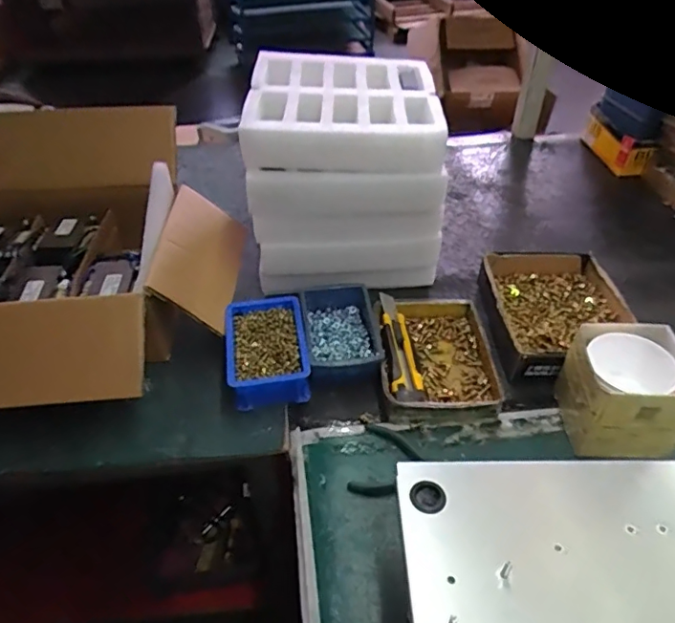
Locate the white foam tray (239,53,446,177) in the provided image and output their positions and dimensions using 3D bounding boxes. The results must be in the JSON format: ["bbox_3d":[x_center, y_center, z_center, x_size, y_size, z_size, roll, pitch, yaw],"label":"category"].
[{"bbox_3d":[0.008,-0.287,0.761,0.254,0.063,0.260,0,40,0],"label":"white foam tray"}]

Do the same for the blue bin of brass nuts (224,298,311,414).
[{"bbox_3d":[-0.093,0.051,0.706,0.101,0.055,0.151,-6,43,-6],"label":"blue bin of brass nuts"}]

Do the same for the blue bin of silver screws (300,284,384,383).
[{"bbox_3d":[0.003,0.031,0.732,0.098,0.045,0.162,-7,43,-7],"label":"blue bin of silver screws"}]

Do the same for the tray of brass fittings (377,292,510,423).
[{"bbox_3d":[0.128,0.056,0.694,0.145,0.045,0.180,1,43,2],"label":"tray of brass fittings"}]

